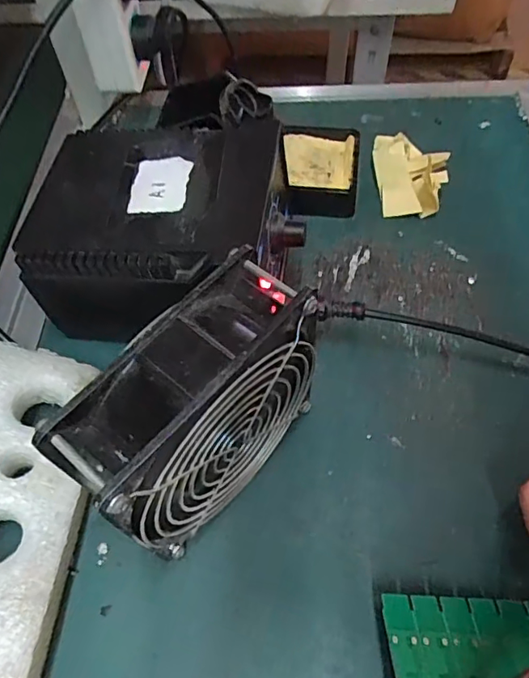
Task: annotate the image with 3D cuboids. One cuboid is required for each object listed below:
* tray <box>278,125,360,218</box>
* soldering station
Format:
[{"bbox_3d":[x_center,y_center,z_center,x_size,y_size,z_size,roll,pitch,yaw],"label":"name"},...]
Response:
[{"bbox_3d":[0.042,-0.128,0.395,0.059,0.027,0.074,1,58,3],"label":"tray"},{"bbox_3d":[-0.054,-0.061,0.320,0.151,0.090,0.117,7,59,7],"label":"soldering station"}]

